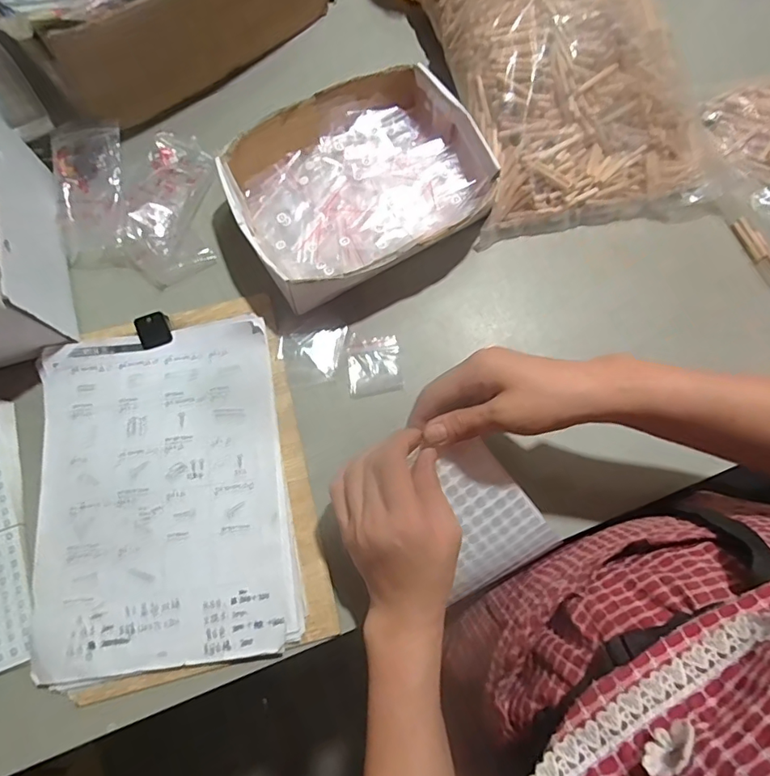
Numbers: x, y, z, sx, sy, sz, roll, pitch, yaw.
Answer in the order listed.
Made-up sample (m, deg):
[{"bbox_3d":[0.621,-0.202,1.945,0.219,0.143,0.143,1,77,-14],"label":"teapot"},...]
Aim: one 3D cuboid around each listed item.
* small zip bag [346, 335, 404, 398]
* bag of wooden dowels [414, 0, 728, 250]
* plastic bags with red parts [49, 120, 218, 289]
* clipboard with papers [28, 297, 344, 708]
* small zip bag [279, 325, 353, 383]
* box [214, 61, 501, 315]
[{"bbox_3d":[-0.010,-0.021,0.483,0.050,0.005,0.055,-6,75,-1],"label":"small zip bag"},{"bbox_3d":[0.198,-0.342,0.527,0.257,0.096,0.326,-10,76,-2],"label":"bag of wooden dowels"},{"bbox_3d":[-0.261,-0.194,0.508,0.153,0.030,0.178,-6,75,-1],"label":"plastic bags with red parts"},{"bbox_3d":[-0.188,0.082,0.443,0.232,0.021,0.311,-14,76,-3],"label":"clipboard with papers"},{"bbox_3d":[-0.066,-0.034,0.482,0.069,0.006,0.055,-11,76,-2],"label":"small zip bag"},{"bbox_3d":[-0.026,-0.202,0.499,0.242,0.059,0.204,-29,77,-7],"label":"box"}]

